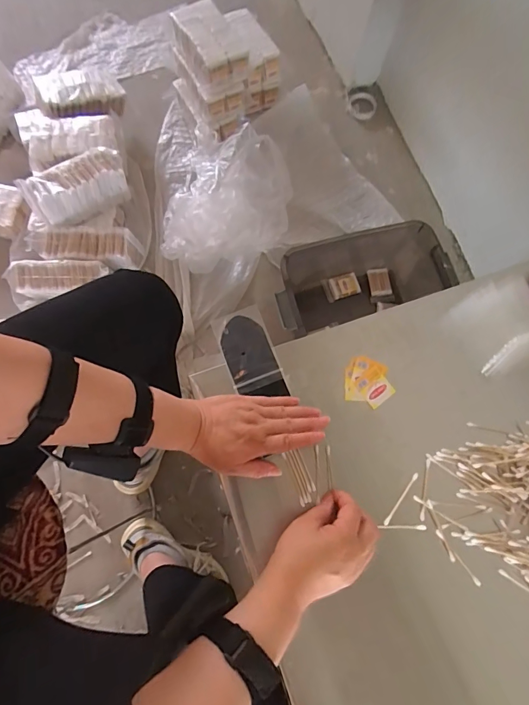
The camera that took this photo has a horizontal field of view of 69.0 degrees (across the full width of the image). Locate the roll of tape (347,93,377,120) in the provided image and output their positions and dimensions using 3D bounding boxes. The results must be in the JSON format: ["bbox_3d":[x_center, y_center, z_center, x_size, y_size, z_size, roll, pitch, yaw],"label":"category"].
[{"bbox_3d":[0.297,-0.751,1.175,0.089,0.008,0.092,0,75,-1],"label":"roll of tape"}]

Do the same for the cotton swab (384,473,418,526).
[{"bbox_3d":[0.165,0.176,0.462,0.007,0.004,0.072,38,77,8],"label":"cotton swab"}]

